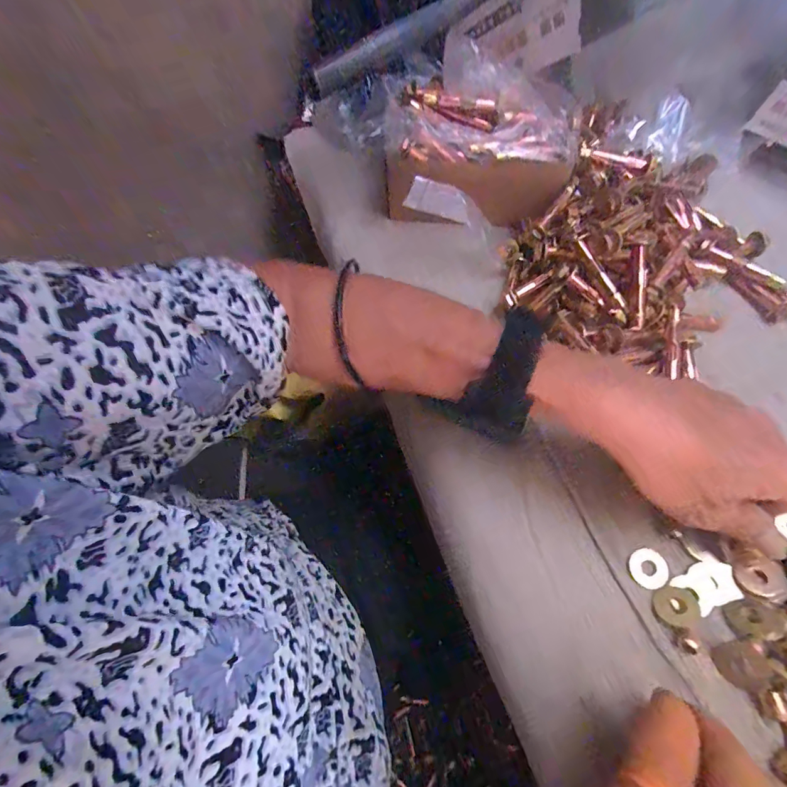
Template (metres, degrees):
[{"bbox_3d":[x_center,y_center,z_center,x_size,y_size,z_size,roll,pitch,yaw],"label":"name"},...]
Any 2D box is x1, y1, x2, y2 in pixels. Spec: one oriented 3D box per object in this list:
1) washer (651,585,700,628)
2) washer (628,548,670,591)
[{"bbox_3d":[0.153,0.115,0.224,0.022,0.004,0.019,-17,59,-7],"label":"washer"},{"bbox_3d":[0.144,0.099,0.234,0.022,0.004,0.020,-2,58,3],"label":"washer"}]

